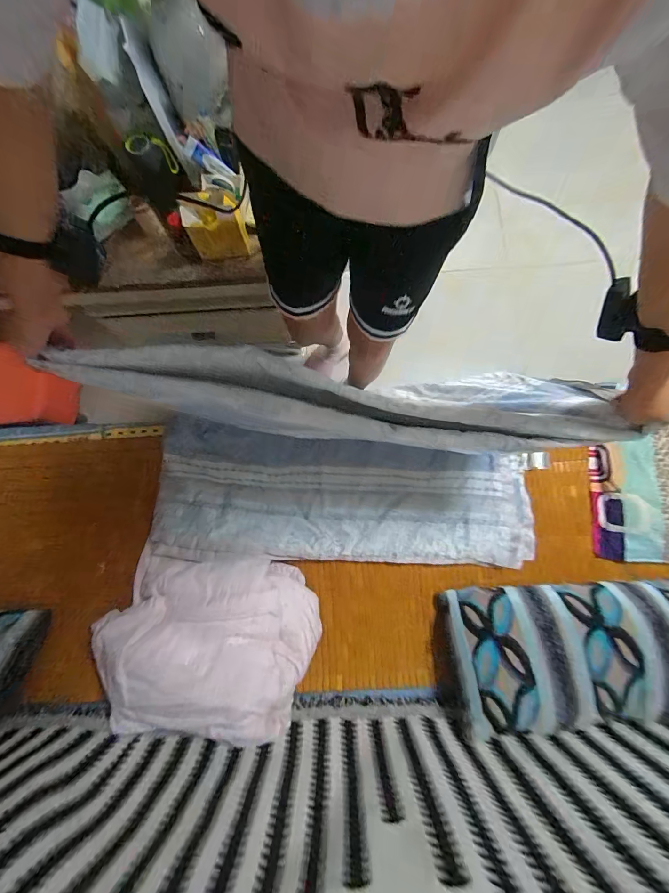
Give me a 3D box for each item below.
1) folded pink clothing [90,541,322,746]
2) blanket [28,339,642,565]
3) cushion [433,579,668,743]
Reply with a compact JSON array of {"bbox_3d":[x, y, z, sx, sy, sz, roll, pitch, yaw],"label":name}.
[{"bbox_3d":[-0.289,0.440,0.759,0.473,0.139,0.374,6,80,2],"label":"folded pink clothing"},{"bbox_3d":[0.016,0.047,0.724,0.934,0.480,0.400,1,80,1],"label":"blanket"},{"bbox_3d":[0.542,0.450,0.765,0.623,0.157,0.289,-8,58,4],"label":"cushion"}]

